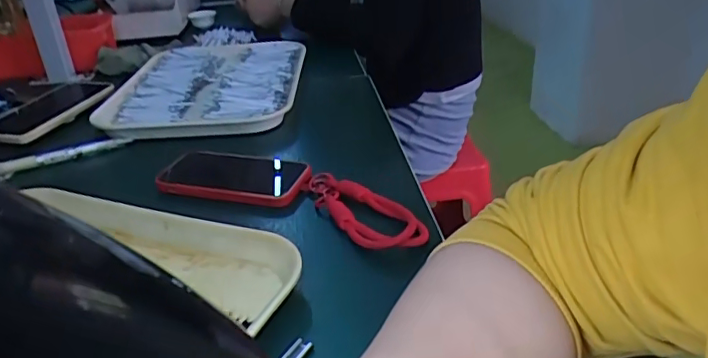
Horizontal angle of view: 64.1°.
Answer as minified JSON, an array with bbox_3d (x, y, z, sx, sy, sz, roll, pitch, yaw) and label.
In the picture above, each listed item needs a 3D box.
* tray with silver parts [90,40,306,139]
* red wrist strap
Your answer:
[{"bbox_3d":[-0.199,-0.145,0.785,0.241,0.051,0.359,-3,28,1],"label":"tray with silver parts"},{"bbox_3d":[0.004,0.026,0.465,0.044,0.027,0.137,-19,32,-27],"label":"red wrist strap"}]

